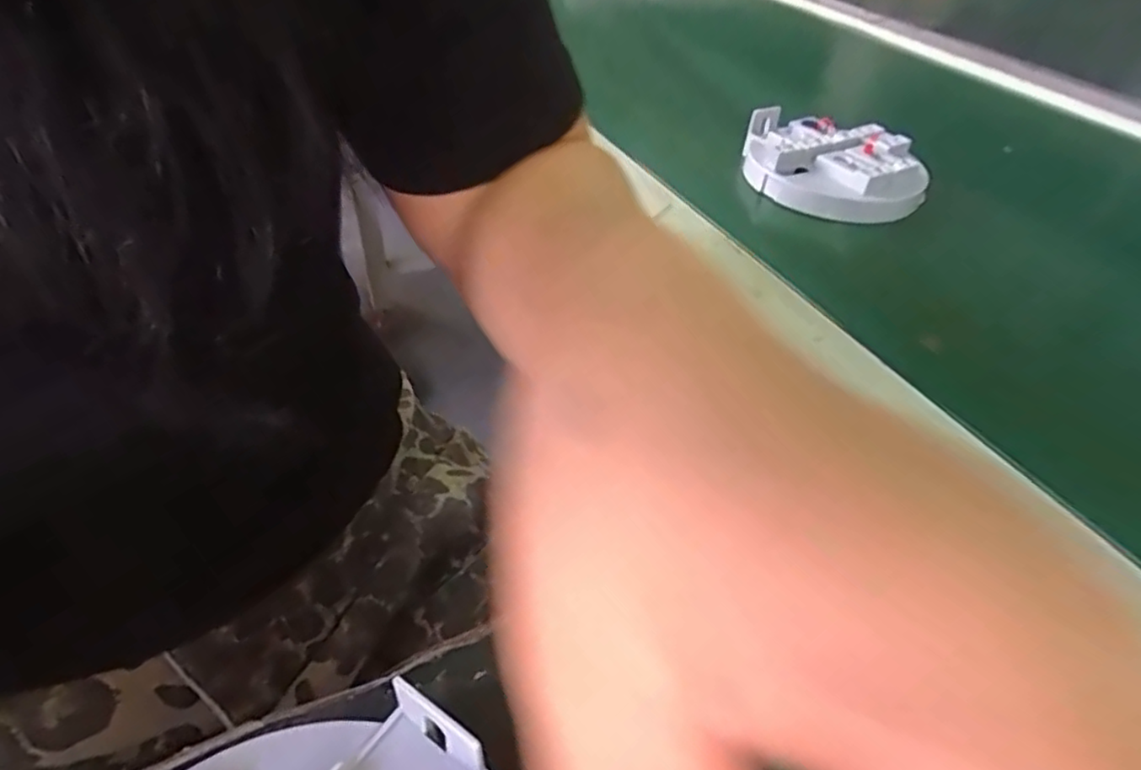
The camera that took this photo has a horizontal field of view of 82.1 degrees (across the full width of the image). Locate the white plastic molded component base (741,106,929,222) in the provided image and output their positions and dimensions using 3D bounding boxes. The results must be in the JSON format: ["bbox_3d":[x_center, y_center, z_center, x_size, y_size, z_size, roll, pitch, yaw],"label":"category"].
[{"bbox_3d":[0.157,-0.133,0.398,0.105,0.029,0.091,15,44,13],"label":"white plastic molded component base"}]

